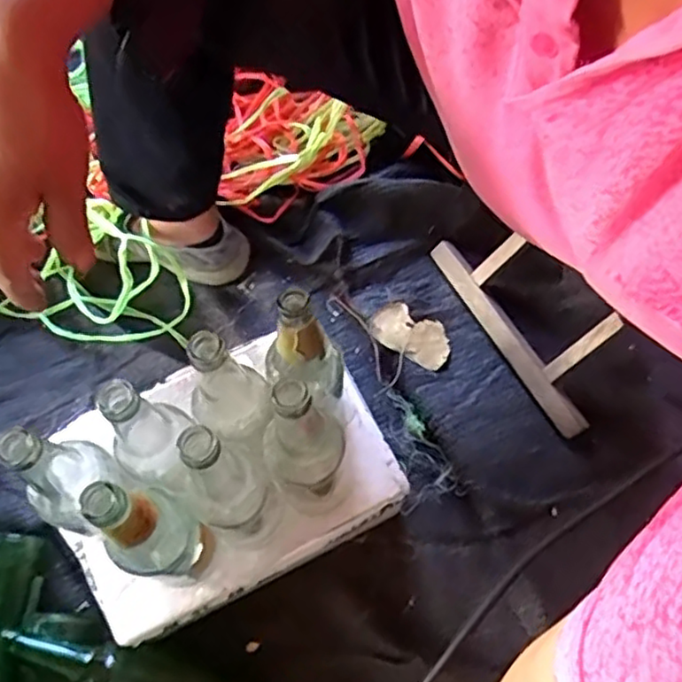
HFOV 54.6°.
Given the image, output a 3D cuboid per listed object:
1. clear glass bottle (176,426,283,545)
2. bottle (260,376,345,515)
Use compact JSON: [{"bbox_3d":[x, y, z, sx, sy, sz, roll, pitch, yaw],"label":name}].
[{"bbox_3d":[-0.094,0.122,0.538,0.066,0.254,0.057,39,71,16],"label":"clear glass bottle"},{"bbox_3d":[-0.032,0.097,0.549,0.057,0.256,0.054,0,65,0],"label":"bottle"}]

